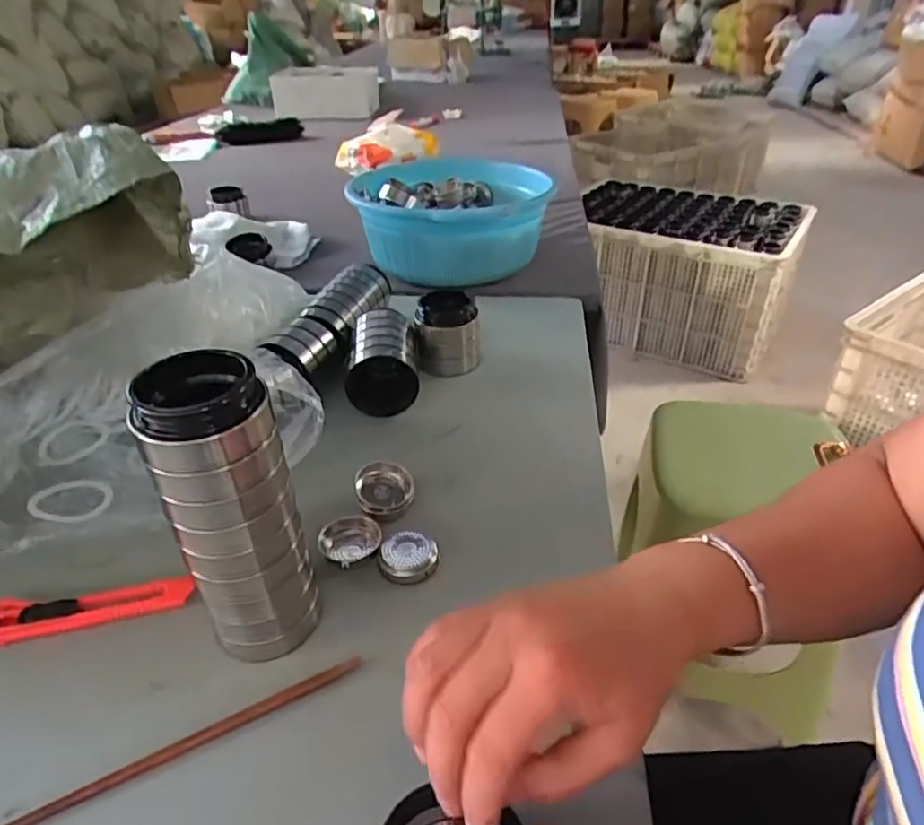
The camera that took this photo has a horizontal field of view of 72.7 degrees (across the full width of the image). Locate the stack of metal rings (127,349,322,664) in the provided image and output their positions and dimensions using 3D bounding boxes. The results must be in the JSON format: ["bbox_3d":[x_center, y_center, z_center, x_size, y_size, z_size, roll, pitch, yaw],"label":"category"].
[{"bbox_3d":[-0.130,0.059,0.362,0.068,0.191,0.063,-16,37,-19],"label":"stack of metal rings"}]

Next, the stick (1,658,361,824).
[{"bbox_3d":[-0.172,0.191,0.341,0.243,0.004,0.010,-18,37,-22],"label":"stick"}]

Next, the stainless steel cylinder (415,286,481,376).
[{"bbox_3d":[-0.015,-0.086,0.678,0.067,0.072,0.057,-1,34,1],"label":"stainless steel cylinder"}]

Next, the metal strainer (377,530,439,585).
[{"bbox_3d":[-0.038,0.104,0.453,0.043,0.011,0.039,-9,35,-10],"label":"metal strainer"}]

